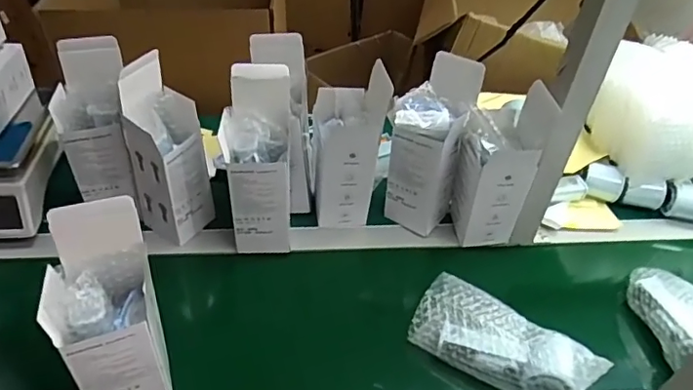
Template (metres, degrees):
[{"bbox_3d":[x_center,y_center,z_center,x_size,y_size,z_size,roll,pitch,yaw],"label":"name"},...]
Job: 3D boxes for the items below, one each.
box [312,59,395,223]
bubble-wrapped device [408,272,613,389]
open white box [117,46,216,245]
[{"bbox_3d":[0.001,-0.061,0.736,0.086,0.243,0.074,2,43,-3],"label":"box"},{"bbox_3d":[0.182,0.165,0.629,0.201,0.067,0.081,25,47,20],"label":"bubble-wrapped device"},{"bbox_3d":[-0.229,-0.051,0.701,0.080,0.234,0.076,29,48,23],"label":"open white box"}]

